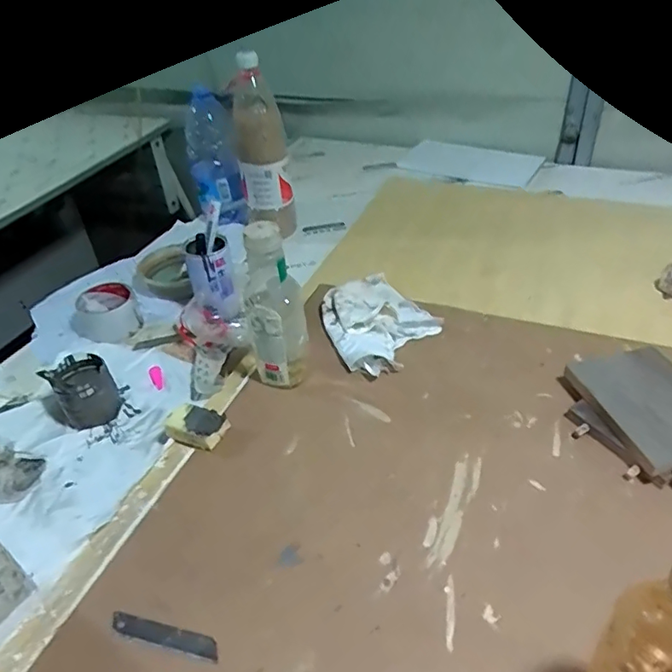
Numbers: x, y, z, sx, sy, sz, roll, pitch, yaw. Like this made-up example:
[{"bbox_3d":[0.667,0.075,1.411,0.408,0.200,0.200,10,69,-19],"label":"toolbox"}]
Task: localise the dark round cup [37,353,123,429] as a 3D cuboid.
[{"bbox_3d":[-0.304,0.068,0.661,0.064,0.075,0.067,-4,39,3],"label":"dark round cup"}]

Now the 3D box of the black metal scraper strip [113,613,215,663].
[{"bbox_3d":[-0.141,0.245,0.444,0.096,0.005,0.016,6,41,14],"label":"black metal scraper strip"}]

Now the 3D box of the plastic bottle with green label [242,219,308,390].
[{"bbox_3d":[-0.070,-0.026,0.622,0.065,0.207,0.054,-11,40,-7],"label":"plastic bottle with green label"}]

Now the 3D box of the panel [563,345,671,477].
[{"bbox_3d":[0.344,0.073,0.583,0.123,0.012,0.161,-9,42,-10],"label":"panel"}]

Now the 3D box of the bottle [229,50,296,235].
[{"bbox_3d":[-0.127,-0.308,0.934,0.086,0.296,0.073,-13,40,-9],"label":"bottle"}]

